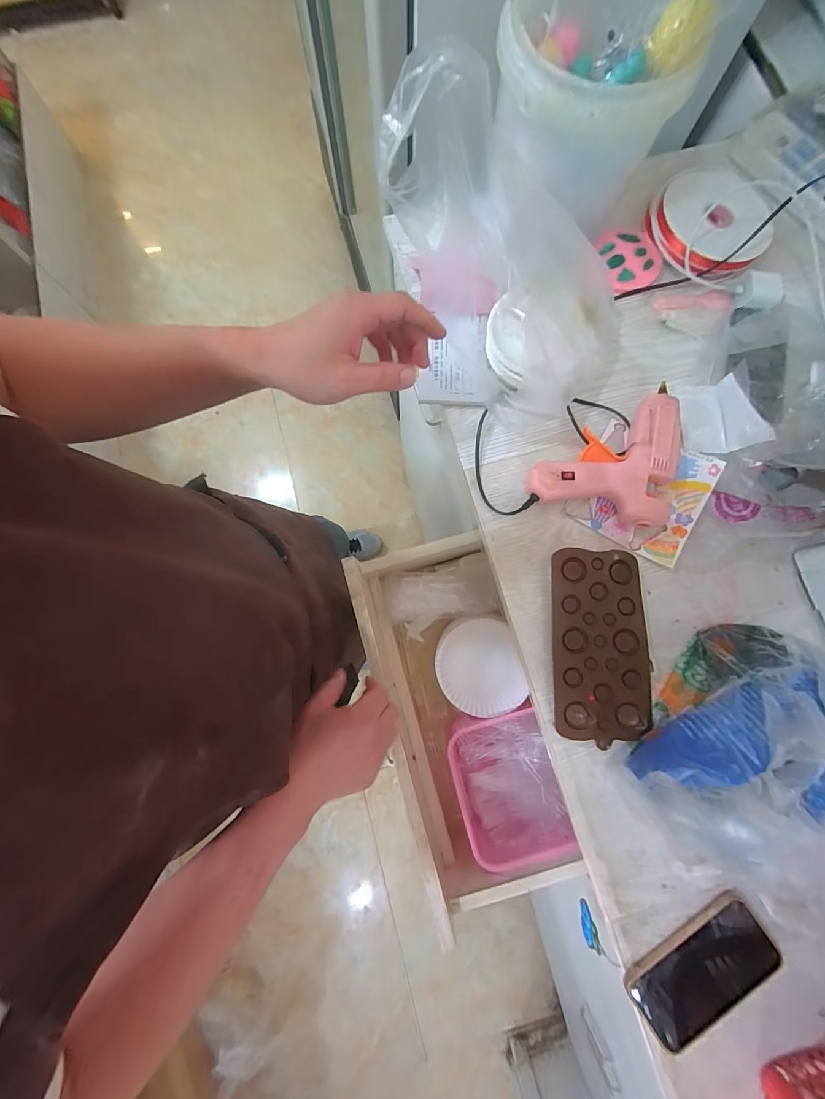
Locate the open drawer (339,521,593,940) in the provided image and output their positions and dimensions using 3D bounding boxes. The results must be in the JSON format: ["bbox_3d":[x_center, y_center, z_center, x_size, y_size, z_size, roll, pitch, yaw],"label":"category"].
[{"bbox_3d":[0.062,0.204,0.534,0.188,0.153,0.413,-15,80,-3],"label":"open drawer"}]

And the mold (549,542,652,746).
[{"bbox_3d":[0.211,0.105,0.446,0.104,0.020,0.205,1,79,0],"label":"mold"}]

